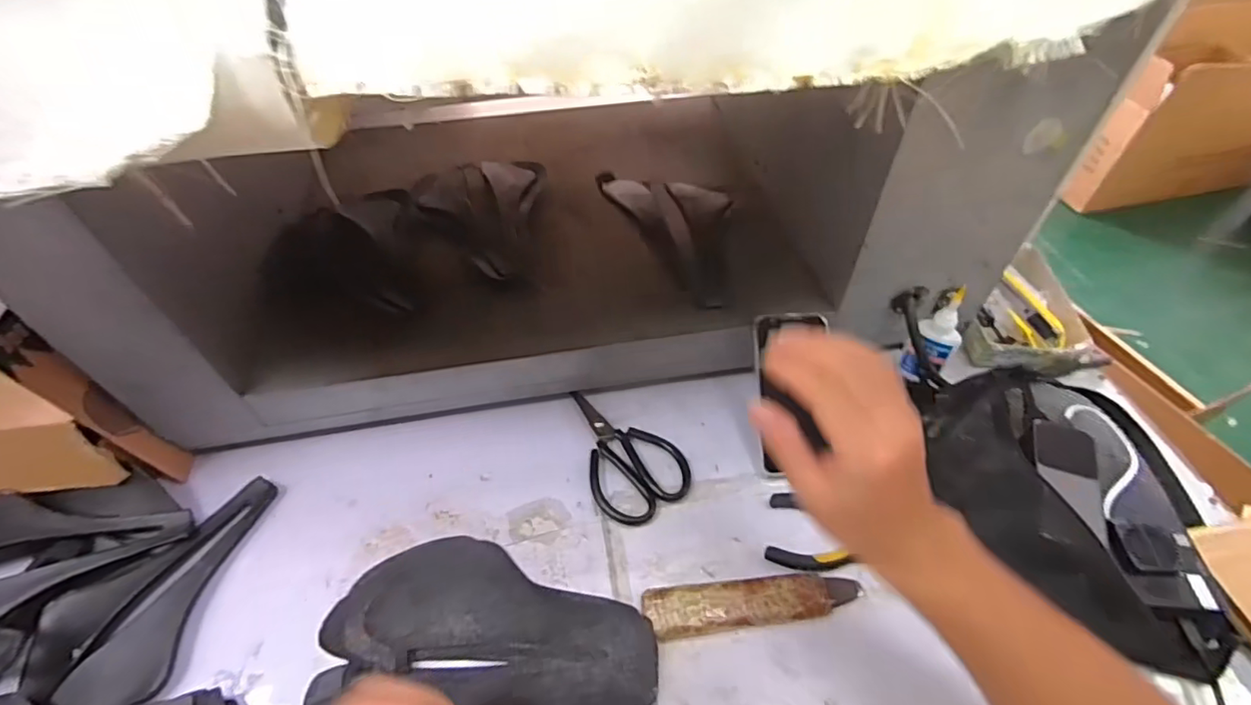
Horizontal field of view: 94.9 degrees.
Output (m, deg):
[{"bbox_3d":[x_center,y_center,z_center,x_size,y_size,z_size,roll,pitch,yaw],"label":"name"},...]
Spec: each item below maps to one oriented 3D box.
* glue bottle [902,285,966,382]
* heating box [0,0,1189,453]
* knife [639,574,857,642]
[{"bbox_3d":[0.332,-0.014,0.614,0.046,0.114,0.037,28,55,22],"label":"glue bottle"},{"bbox_3d":[-0.066,-0.230,0.653,0.850,0.303,0.473,-6,50,-5],"label":"heating box"},{"bbox_3d":[0.110,0.215,0.500,0.184,0.013,0.041,-6,50,-4],"label":"knife"}]

